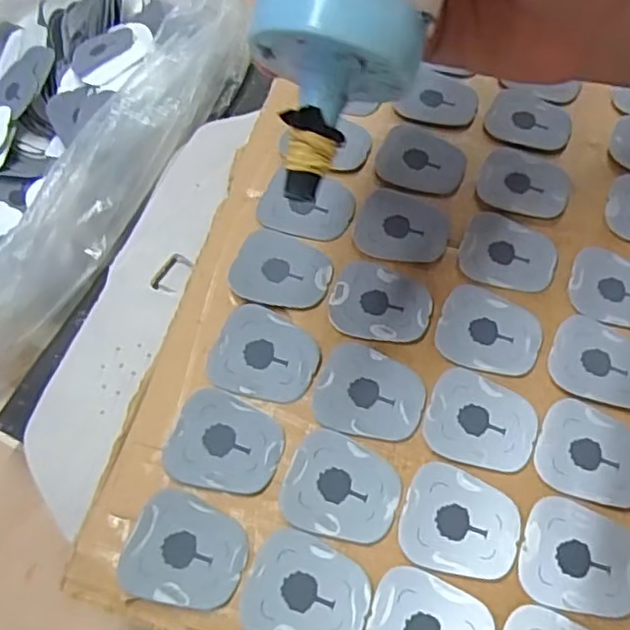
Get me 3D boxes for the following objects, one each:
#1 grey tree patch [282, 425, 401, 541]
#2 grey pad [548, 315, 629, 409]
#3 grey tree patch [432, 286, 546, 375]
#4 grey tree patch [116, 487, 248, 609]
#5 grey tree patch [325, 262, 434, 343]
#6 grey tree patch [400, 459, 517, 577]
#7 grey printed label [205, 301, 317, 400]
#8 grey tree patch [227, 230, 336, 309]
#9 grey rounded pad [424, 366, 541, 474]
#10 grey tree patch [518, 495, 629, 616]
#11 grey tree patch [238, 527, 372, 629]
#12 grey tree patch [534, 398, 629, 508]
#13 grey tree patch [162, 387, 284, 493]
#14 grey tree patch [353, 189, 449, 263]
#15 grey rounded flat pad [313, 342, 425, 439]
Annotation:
[{"bbox_3d":[0.009,0.058,0.213,0.038,0.004,0.033,15,63,13],"label":"grey tree patch"},{"bbox_3d":[0.110,0.017,0.239,0.039,0.004,0.034,18,63,15],"label":"grey pad"},{"bbox_3d":[0.068,0.006,0.243,0.038,0.004,0.034,16,63,14],"label":"grey tree patch"},{"bbox_3d":[-0.043,0.076,0.205,0.039,0.004,0.033,14,62,13],"label":"grey tree patch"},{"bbox_3d":[0.026,-0.006,0.247,0.038,0.004,0.034,7,61,9],"label":"grey tree patch"},{"bbox_3d":[0.049,0.069,0.210,0.037,0.004,0.033,13,62,12],"label":"grey tree patch"},{"bbox_3d":[-0.019,0.015,0.235,0.038,0.005,0.033,14,62,13],"label":"grey printed label"},{"bbox_3d":[-0.013,-0.018,0.253,0.038,0.004,0.033,16,63,14],"label":"grey tree patch"},{"bbox_3d":[0.060,0.038,0.227,0.038,0.004,0.033,18,63,15],"label":"grey rounded pad"},{"bbox_3d":[0.088,0.080,0.207,0.039,0.004,0.034,15,63,13],"label":"grey tree patch"},{"bbox_3d":[-0.002,0.087,0.199,0.038,0.004,0.033,11,62,11],"label":"grey tree patch"},{"bbox_3d":[0.099,0.049,0.223,0.038,0.004,0.034,15,63,13],"label":"grey tree patch"},{"bbox_3d":[-0.031,0.045,0.221,0.038,0.004,0.033,14,62,13],"label":"grey tree patch"},{"bbox_3d":[0.037,-0.038,0.265,0.038,0.004,0.033,6,61,8],"label":"grey tree patch"},{"bbox_3d":[0.020,0.027,0.229,0.038,0.004,0.033,12,62,12],"label":"grey rounded flat pad"}]

